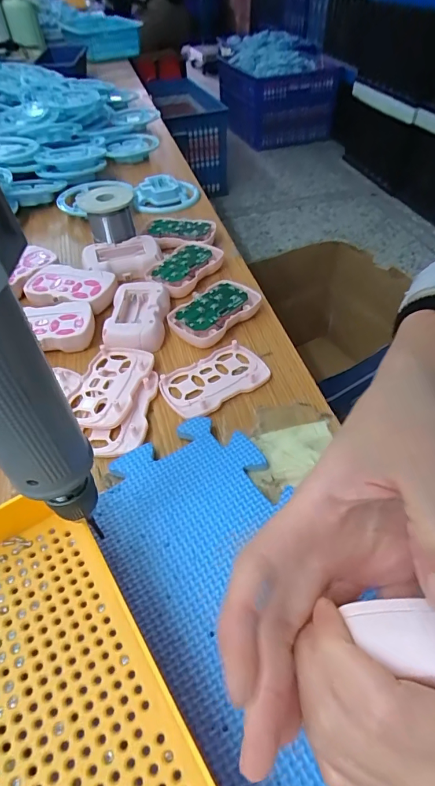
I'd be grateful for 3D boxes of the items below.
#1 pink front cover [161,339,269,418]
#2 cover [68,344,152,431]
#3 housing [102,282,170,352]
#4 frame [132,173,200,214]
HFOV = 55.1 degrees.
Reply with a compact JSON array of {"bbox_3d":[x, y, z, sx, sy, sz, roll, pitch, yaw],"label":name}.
[{"bbox_3d":[-0.002,-0.012,0.348,0.088,0.010,0.054,-26,51,-20],"label":"pink front cover"},{"bbox_3d":[-0.089,-0.007,0.342,0.053,0.008,0.086,8,48,10],"label":"cover"},{"bbox_3d":[-0.075,-0.074,0.394,0.052,0.019,0.081,1,47,3],"label":"housing"},{"bbox_3d":[-0.074,-0.284,0.594,0.091,0.026,0.072,-4,47,-1],"label":"frame"}]

